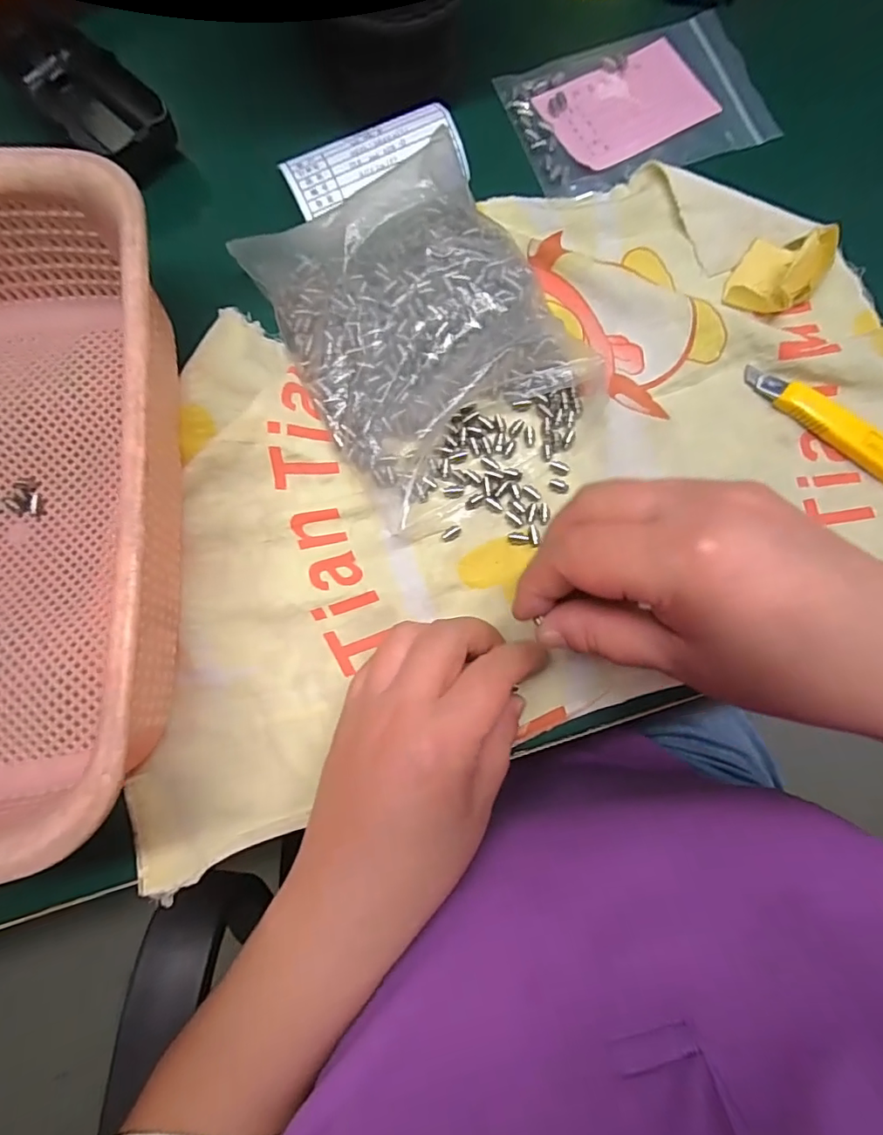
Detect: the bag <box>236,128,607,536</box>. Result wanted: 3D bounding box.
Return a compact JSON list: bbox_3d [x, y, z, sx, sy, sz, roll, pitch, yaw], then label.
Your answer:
[{"bbox_3d":[-0.003,-0.121,0.271,0.138,0.040,0.195,-29,81,-6],"label":"bag"}]

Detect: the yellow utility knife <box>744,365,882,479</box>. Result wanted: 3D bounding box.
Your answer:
[{"bbox_3d":[0.218,-0.064,0.276,0.131,0.016,0.023,37,81,6],"label":"yellow utility knife"}]

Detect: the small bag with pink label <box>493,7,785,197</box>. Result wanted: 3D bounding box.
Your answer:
[{"bbox_3d":[0.123,-0.286,0.325,0.155,0.008,0.100,-21,81,-4],"label":"small bag with pink label"}]

